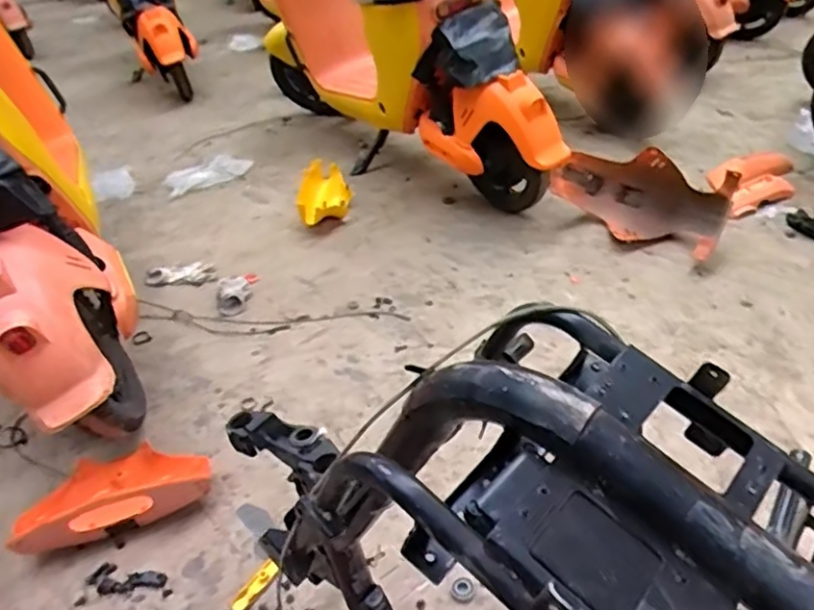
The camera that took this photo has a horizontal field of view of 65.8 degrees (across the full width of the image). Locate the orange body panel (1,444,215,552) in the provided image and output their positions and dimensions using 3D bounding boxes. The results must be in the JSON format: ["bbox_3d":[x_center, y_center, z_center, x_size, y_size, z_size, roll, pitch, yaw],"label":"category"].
[{"bbox_3d":[-0.465,0.289,1.007,0.276,0.087,0.148,-17,37,-15],"label":"orange body panel"}]

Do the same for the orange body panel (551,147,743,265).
[{"bbox_3d":[0.614,-0.279,1.650,0.447,0.187,0.182,27,47,37],"label":"orange body panel"}]

